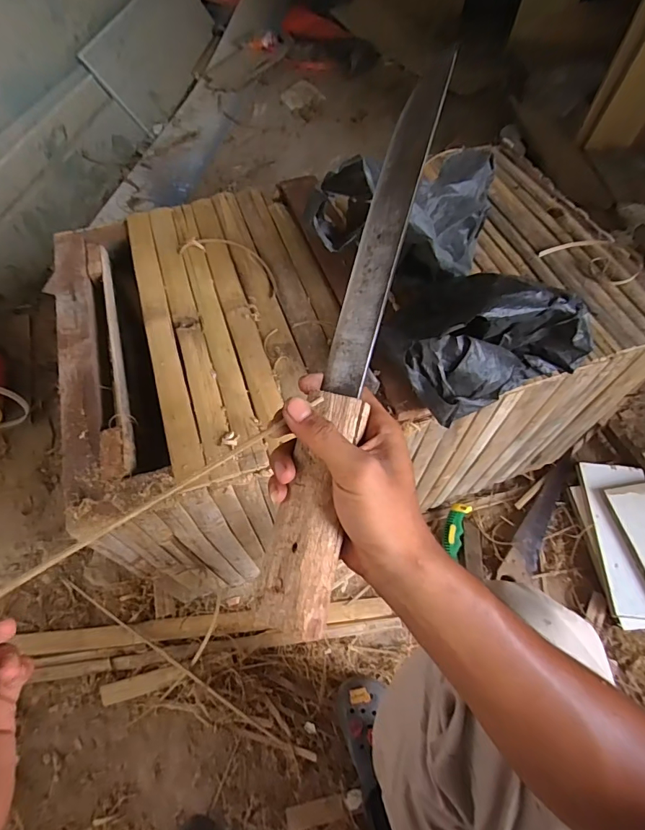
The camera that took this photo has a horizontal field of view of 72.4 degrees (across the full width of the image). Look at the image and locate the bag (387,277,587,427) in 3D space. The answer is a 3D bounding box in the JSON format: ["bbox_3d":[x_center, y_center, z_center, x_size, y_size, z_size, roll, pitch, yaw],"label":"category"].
[{"bbox_3d":[0.170,-0.077,0.462,0.217,0.111,0.103,-21,61,-15],"label":"bag"}]

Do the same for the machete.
[{"bbox_3d":[0.026,-0.047,0.290,0.044,0.025,0.373,15,85,6],"label":"machete"}]

